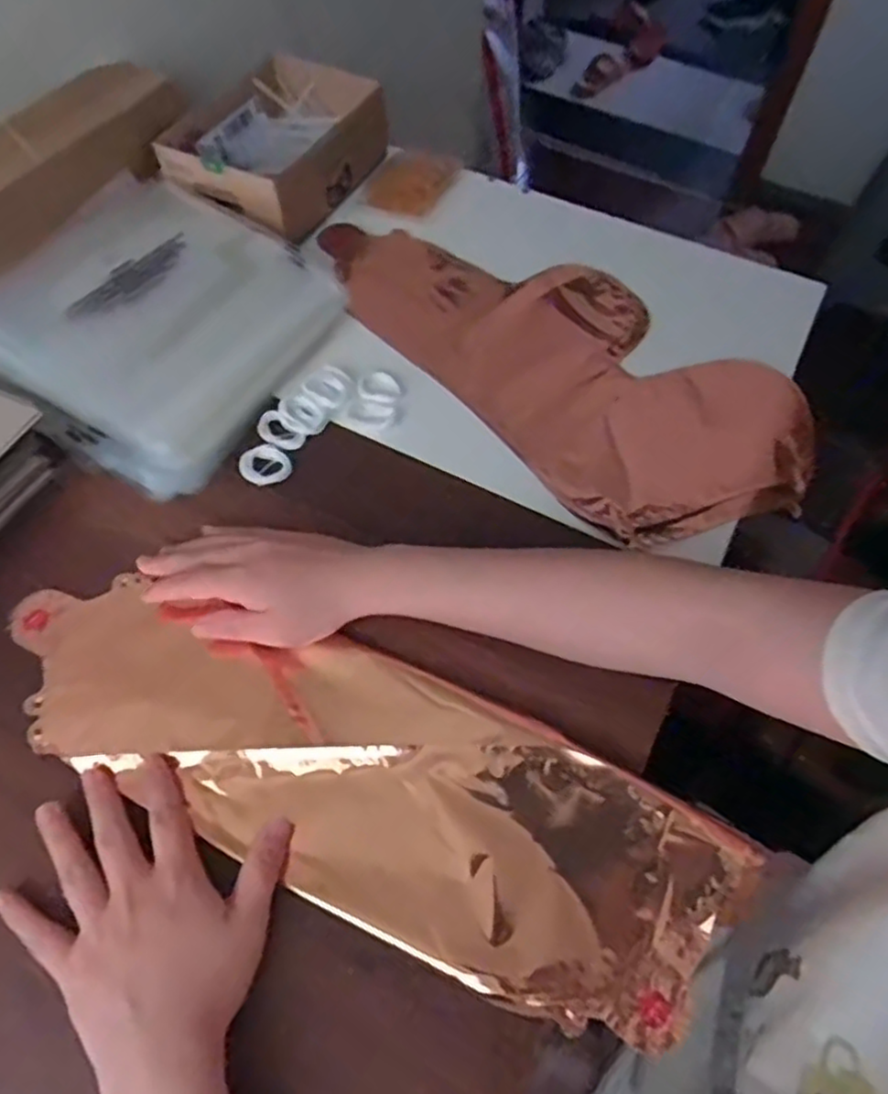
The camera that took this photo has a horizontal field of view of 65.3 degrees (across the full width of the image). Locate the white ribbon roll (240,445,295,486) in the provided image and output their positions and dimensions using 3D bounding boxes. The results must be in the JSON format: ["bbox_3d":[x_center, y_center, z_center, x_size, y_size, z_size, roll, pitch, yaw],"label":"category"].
[{"bbox_3d":[-0.129,-0.059,0.502,0.034,0.009,0.032,0,58,-1],"label":"white ribbon roll"}]

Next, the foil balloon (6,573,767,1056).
[{"bbox_3d":[-0.054,0.122,0.390,0.424,0.017,0.135,20,60,11],"label":"foil balloon"}]

